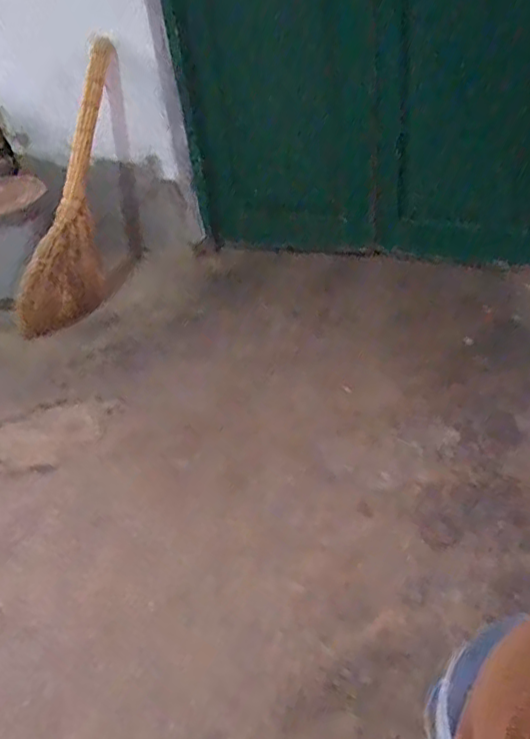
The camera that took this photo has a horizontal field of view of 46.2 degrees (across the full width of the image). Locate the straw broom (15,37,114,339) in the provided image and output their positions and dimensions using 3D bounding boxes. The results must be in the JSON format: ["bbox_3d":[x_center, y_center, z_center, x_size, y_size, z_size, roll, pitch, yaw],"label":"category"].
[{"bbox_3d":[-0.456,-0.432,1.553,0.117,0.724,0.177,11,1,20],"label":"straw broom"}]

